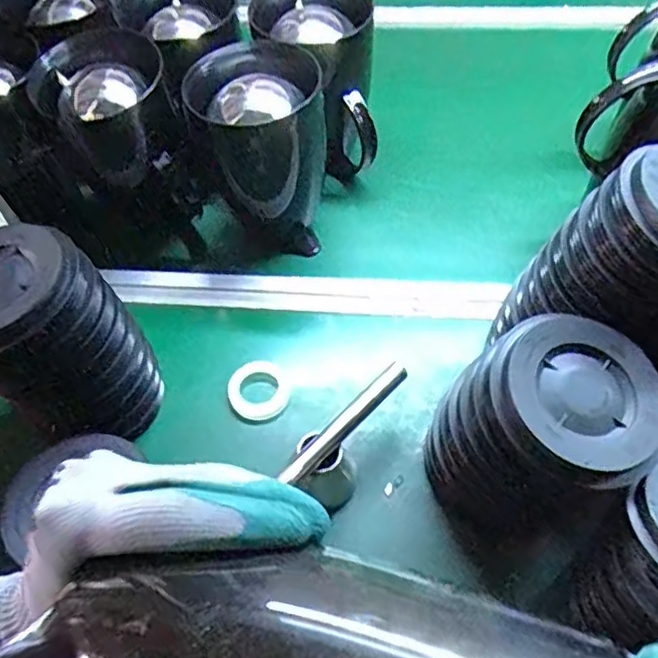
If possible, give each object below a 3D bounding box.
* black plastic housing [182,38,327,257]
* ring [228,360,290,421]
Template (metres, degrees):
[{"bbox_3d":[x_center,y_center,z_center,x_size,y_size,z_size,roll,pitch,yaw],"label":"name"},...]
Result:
[{"bbox_3d":[-0.066,-0.190,0.680,0.123,0.174,0.108,12,56,10],"label":"black plastic housing"},{"bbox_3d":[-0.067,0.057,0.611,0.055,0.013,0.059,-1,54,1],"label":"ring"}]

